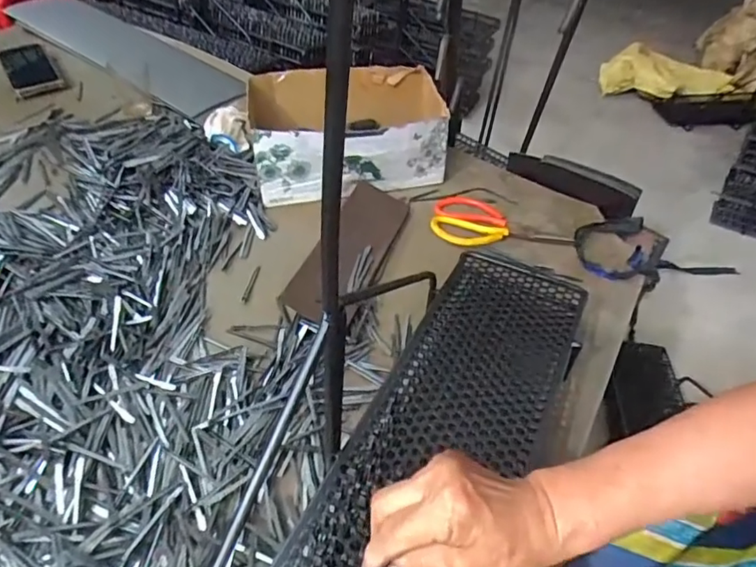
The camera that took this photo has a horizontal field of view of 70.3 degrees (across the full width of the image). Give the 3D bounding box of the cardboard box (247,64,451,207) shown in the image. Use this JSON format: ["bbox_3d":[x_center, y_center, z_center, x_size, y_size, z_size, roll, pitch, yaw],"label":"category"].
[{"bbox_3d":[-0.038,-0.241,0.831,0.307,0.107,0.210,-7,46,-12],"label":"cardboard box"}]

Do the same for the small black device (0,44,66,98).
[{"bbox_3d":[-0.634,-0.389,0.978,0.078,0.018,0.183,-25,52,-27],"label":"small black device"}]

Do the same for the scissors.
[{"bbox_3d":[0.177,-0.087,0.772,0.194,0.012,0.099,11,44,6],"label":"scissors"}]

